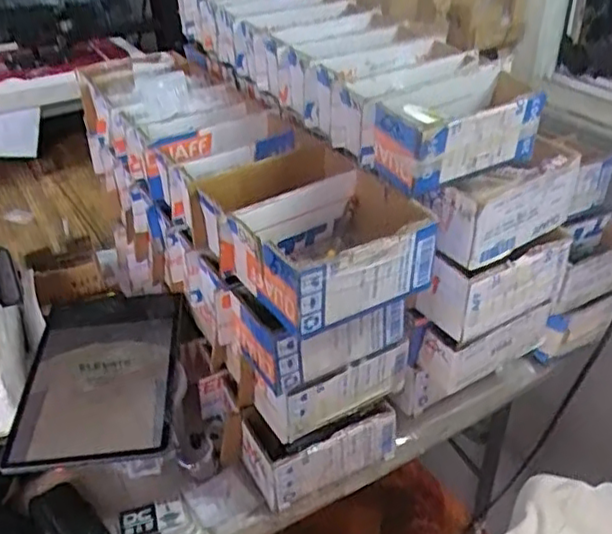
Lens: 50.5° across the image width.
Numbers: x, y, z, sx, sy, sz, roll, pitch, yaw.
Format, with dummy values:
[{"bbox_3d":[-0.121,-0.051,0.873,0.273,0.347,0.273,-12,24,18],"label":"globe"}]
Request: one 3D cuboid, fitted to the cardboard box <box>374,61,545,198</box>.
[{"bbox_3d":[0.149,-0.133,0.621,0.174,0.076,0.078,-20,39,-24],"label":"cardboard box"}]

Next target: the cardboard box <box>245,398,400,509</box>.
[{"bbox_3d":[0.014,0.194,0.722,0.157,0.077,0.084,-18,38,-22],"label":"cardboard box"}]

